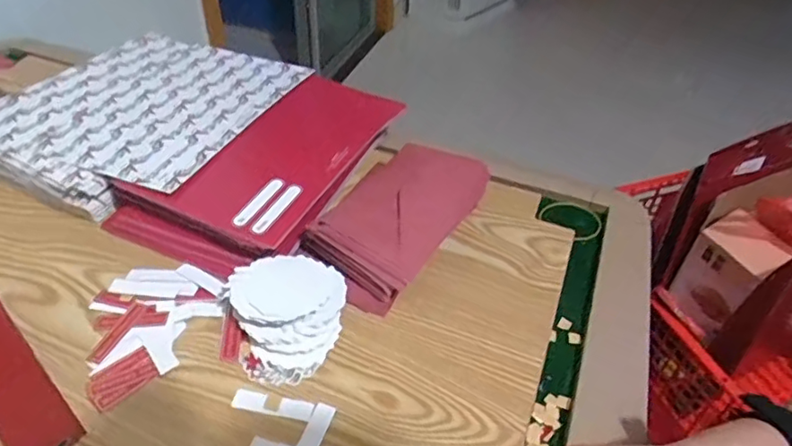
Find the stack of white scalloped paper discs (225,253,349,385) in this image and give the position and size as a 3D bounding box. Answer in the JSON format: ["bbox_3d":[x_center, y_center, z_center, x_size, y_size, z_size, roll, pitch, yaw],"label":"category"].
[{"bbox_3d":[-0.083,0.071,0.458,0.088,0.034,0.100,-12,46,-16],"label":"stack of white scalloped paper discs"}]

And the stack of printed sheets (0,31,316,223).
[{"bbox_3d":[-0.264,-0.108,0.613,0.240,0.058,0.265,20,46,16],"label":"stack of printed sheets"}]

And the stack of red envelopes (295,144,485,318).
[{"bbox_3d":[0.006,-0.014,0.544,0.097,0.046,0.200,25,47,20],"label":"stack of red envelopes"}]

